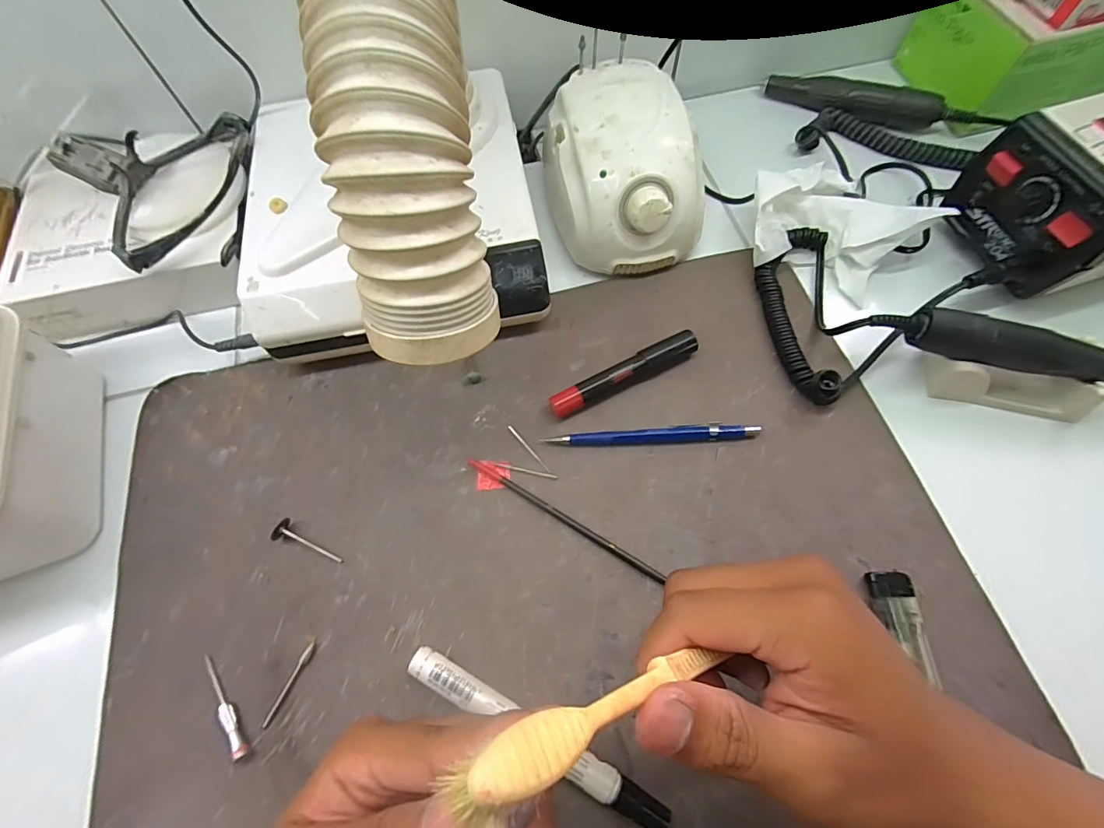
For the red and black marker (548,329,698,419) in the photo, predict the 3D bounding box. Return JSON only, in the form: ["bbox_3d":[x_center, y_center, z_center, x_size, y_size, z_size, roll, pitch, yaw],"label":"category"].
[{"bbox_3d":[0.050,-0.025,0.317,0.108,0.017,0.017,-26,68,-9],"label":"red and black marker"}]

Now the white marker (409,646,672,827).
[{"bbox_3d":[-0.009,0.163,0.238,0.143,0.017,0.014,26,70,13],"label":"white marker"}]

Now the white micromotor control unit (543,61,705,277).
[{"bbox_3d":[0.050,-0.178,0.349,0.105,0.079,0.133,-16,67,-4],"label":"white micromotor control unit"}]

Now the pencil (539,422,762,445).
[{"bbox_3d":[0.064,0.013,0.304,0.134,0.008,0.012,-3,66,2],"label":"pencil"}]

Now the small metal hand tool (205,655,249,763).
[{"bbox_3d":[-0.177,0.156,0.252,0.007,0.008,0.057,-35,69,-12],"label":"small metal hand tool"}]

